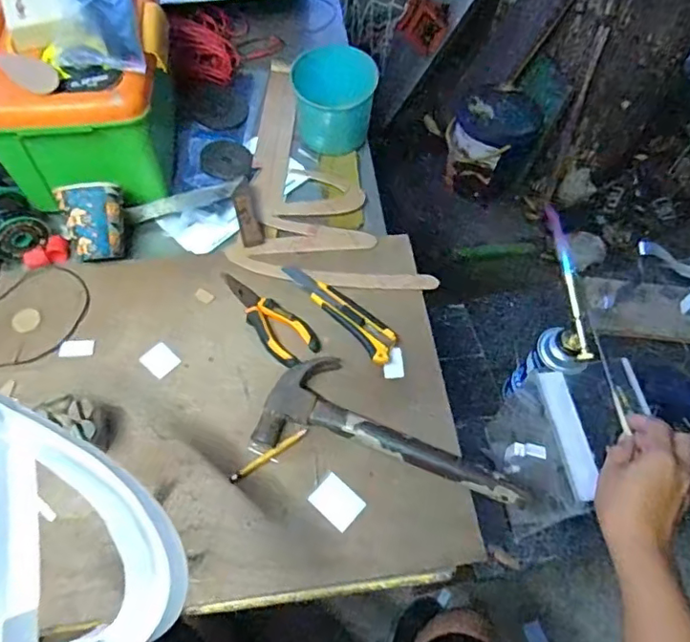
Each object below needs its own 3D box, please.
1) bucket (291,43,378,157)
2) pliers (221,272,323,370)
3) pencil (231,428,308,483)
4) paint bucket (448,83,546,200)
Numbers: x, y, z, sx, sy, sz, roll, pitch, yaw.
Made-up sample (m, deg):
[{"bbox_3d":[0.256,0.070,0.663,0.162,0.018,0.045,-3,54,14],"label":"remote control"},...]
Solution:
[{"bbox_3d":[-0.014,-0.325,0.814,0.114,0.120,0.093,0,61,-1],"label":"bucket"},{"bbox_3d":[-0.097,-0.009,0.672,0.054,0.026,0.161,-38,68,-20],"label":"pliers"},{"bbox_3d":[-0.083,0.145,0.595,0.094,0.012,0.010,-29,65,-16],"label":"pencil"},{"bbox_3d":[0.394,-0.497,1.522,0.209,0.233,0.203,1,62,-1],"label":"paint bucket"}]

